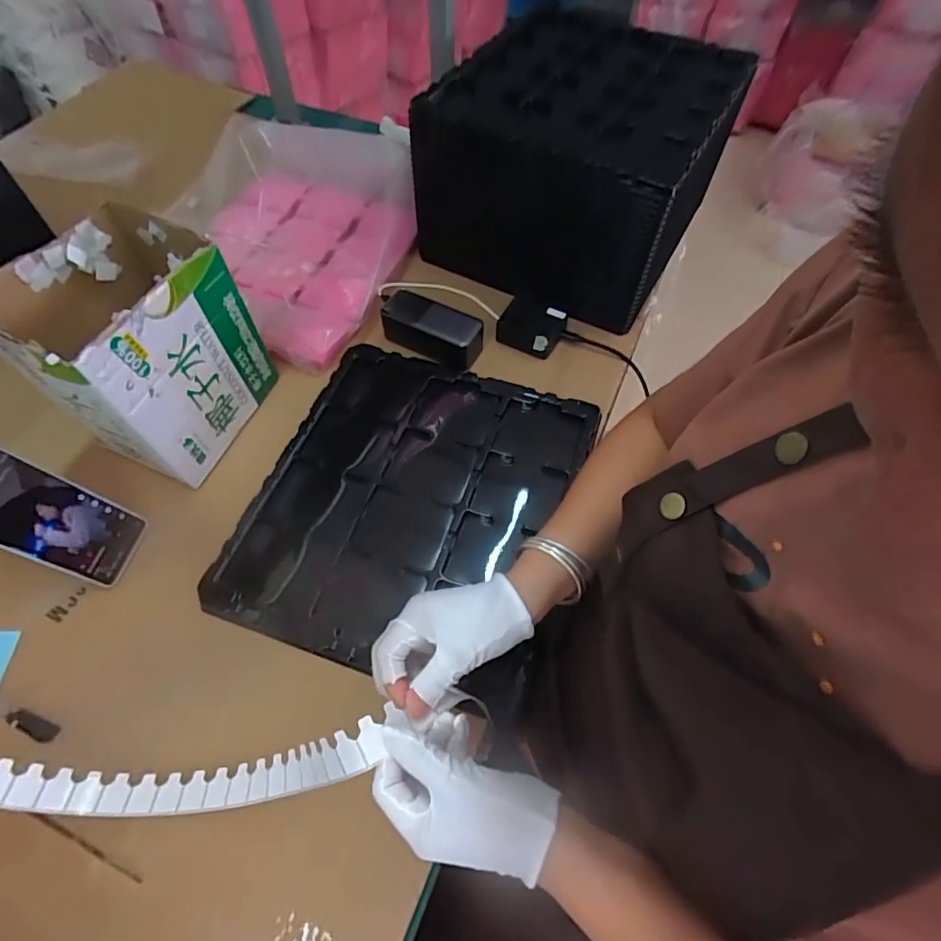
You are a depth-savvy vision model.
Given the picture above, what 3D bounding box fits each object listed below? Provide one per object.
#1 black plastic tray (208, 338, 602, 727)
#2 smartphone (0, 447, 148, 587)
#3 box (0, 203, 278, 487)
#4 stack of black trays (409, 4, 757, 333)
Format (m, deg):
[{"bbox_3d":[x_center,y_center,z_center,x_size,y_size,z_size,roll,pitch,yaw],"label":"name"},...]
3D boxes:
[{"bbox_3d":[-0.061,0.033,0.592,0.330,0.035,0.368,17,60,8],"label":"black plastic tray"},{"bbox_3d":[-0.403,0.044,0.497,0.011,0.165,0.081,-11,53,32],"label":"smartphone"},{"bbox_3d":[-0.343,-0.127,0.557,0.144,0.210,0.193,17,60,9],"label":"box"},{"bbox_3d":[0.157,-0.462,0.761,0.348,0.204,0.454,26,62,14],"label":"stack of black trays"}]

